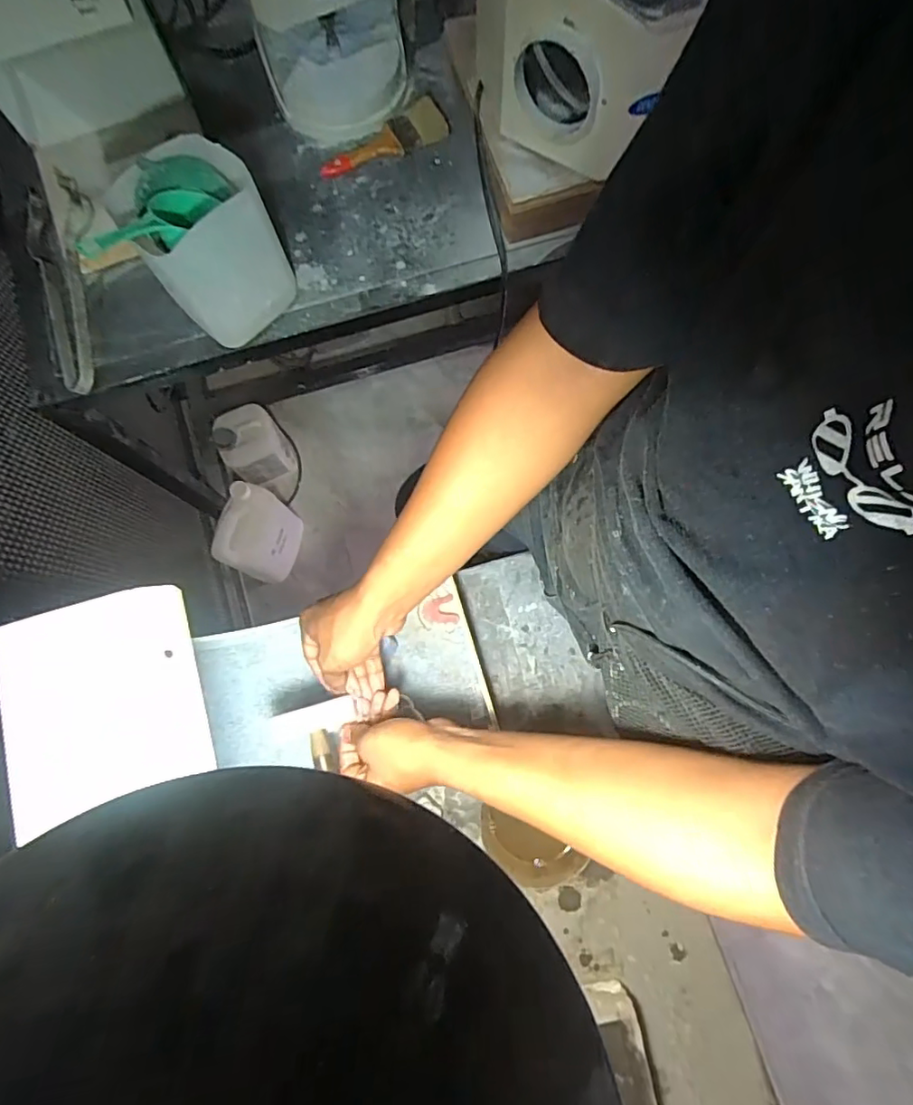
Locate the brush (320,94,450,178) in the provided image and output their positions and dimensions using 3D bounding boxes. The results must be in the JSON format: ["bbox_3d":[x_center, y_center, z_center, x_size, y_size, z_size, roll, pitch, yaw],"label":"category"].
[{"bbox_3d":[-0.111,-0.621,0.832,0.200,0.025,0.063,-23,78,-4],"label":"brush"}]

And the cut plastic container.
[{"bbox_3d":[-0.308,-0.383,0.700,0.142,0.171,0.150,43,81,9],"label":"cut plastic container"}]

